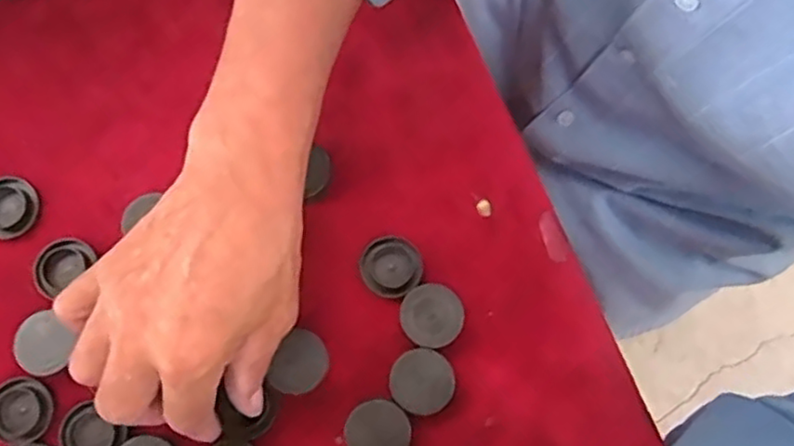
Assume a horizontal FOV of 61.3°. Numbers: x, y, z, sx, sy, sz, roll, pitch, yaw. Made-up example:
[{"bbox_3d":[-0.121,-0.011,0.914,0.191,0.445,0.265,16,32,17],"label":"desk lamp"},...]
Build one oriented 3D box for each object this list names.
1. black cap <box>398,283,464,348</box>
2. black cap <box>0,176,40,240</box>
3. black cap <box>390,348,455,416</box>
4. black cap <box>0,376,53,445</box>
[{"bbox_3d":[0.018,0.049,0.353,0.032,0.015,0.032,0,79,-1],"label":"black cap"},{"bbox_3d":[-0.211,-0.009,0.362,0.031,0.005,0.034,0,79,-1],"label":"black cap"},{"bbox_3d":[0.013,0.082,0.349,0.031,0.016,0.032,0,79,-1],"label":"black cap"},{"bbox_3d":[-0.194,0.096,0.343,0.030,0.011,0.033,0,79,-1],"label":"black cap"}]

